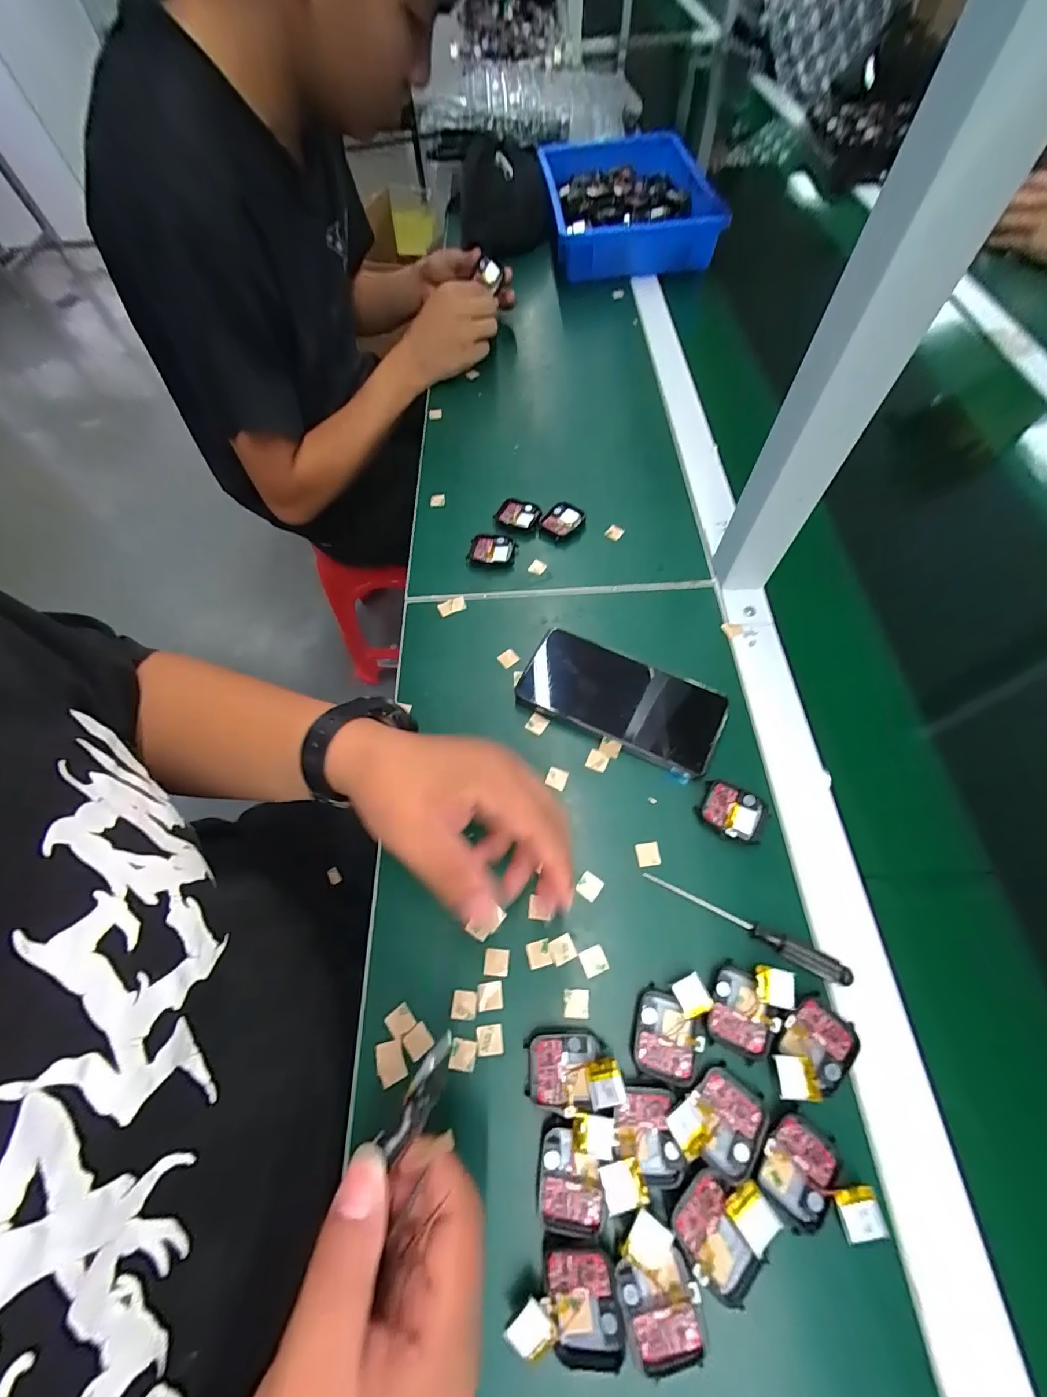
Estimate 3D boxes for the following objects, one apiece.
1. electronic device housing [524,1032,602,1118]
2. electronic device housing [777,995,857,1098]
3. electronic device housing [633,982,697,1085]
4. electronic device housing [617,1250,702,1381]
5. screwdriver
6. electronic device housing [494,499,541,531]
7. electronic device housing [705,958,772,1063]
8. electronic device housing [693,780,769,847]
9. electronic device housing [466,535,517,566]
[{"bbox_3d":[0.024,0.223,0.276,0.044,0.013,0.037,-3,63,0],"label":"electronic device housing"},{"bbox_3d":[0.174,0.203,0.273,0.037,0.007,0.042,40,71,20],"label":"electronic device housing"},{"bbox_3d":[0.085,0.204,0.279,0.034,0.006,0.045,9,64,6],"label":"electronic device housing"},{"bbox_3d":[0.068,0.303,0.227,0.037,0.010,0.040,-12,63,-4],"label":"electronic device housing"},{"bbox_3d":[0.144,0.149,0.303,0.129,0.015,0.013,25,67,14],"label":"screwdriver"},{"bbox_3d":[-0.005,-0.192,0.482,0.045,0.009,0.034,18,65,11],"label":"electronic device housing"},{"bbox_3d":[0.133,0.191,0.282,0.033,0.006,0.047,15,65,10],"label":"electronic device housing"},{"bbox_3d":[0.153,0.084,0.339,0.046,0.011,0.037,29,68,16],"label":"electronic device housing"},{"bbox_3d":[-0.031,-0.150,0.464,0.045,0.009,0.033,5,63,5],"label":"electronic device housing"}]

